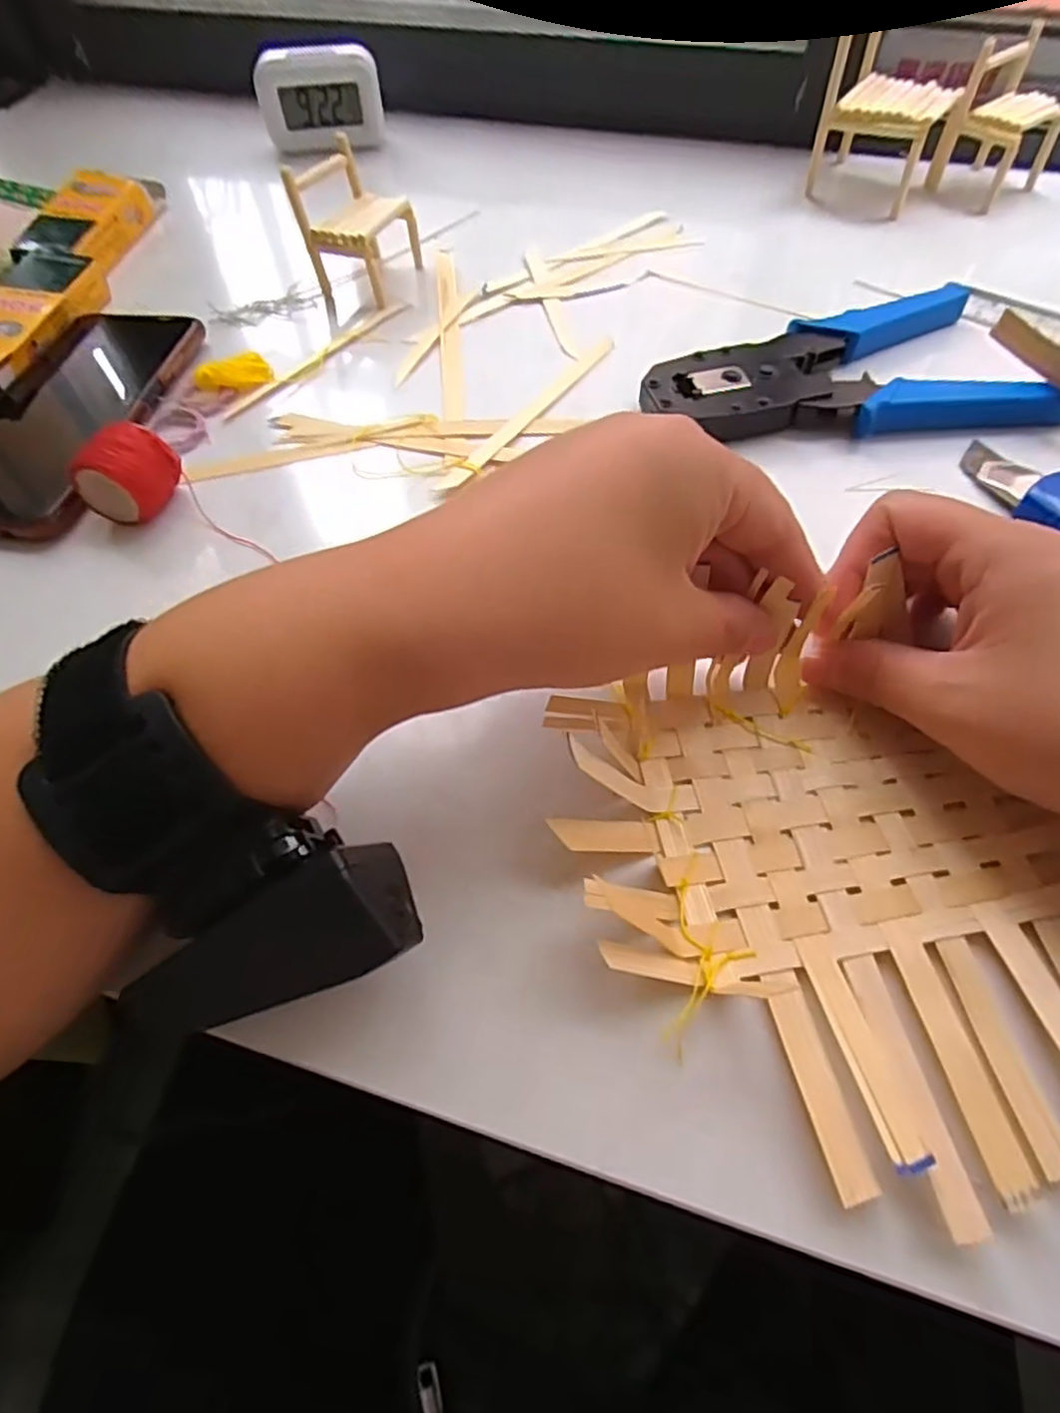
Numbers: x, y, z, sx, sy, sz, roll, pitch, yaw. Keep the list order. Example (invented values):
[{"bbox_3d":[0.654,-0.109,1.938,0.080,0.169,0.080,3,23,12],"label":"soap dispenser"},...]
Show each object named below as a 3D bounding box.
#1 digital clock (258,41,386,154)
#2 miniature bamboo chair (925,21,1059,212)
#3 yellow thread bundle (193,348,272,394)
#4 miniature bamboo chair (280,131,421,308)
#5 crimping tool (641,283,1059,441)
[{"bbox_3d":[-0.150,-0.439,0.494,0.082,0.053,0.027,-5,58,-2],"label":"digital clock"},{"bbox_3d":[0.296,-0.362,0.423,0.054,0.068,0.050,-33,63,-18],"label":"miniature bamboo chair"},{"bbox_3d":[-0.151,-0.172,0.351,0.008,0.015,0.041,35,48,20],"label":"yellow thread bundle"},{"bbox_3d":[-0.097,-0.276,0.388,0.047,0.055,0.059,17,60,12],"label":"miniature bamboo chair"},{"bbox_3d":[0.149,-0.168,0.338,0.188,0.017,0.096,-5,58,-2],"label":"crimping tool"}]

